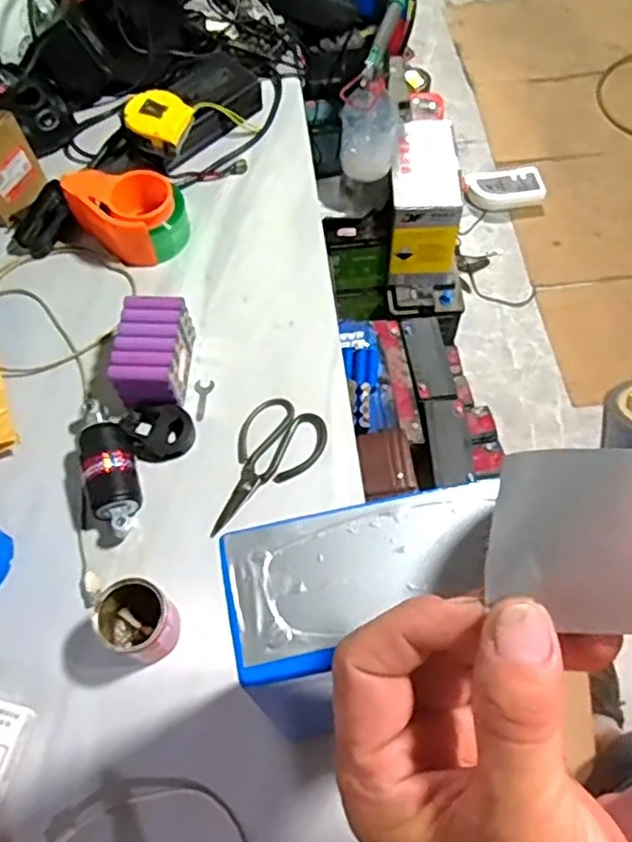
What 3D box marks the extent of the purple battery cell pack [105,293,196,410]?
[{"bbox_3d":[-0.179,-0.076,0.755,0.068,0.066,0.114,4,63,4],"label":"purple battery cell pack"}]

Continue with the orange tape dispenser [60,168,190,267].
[{"bbox_3d":[-0.233,-0.270,0.850,0.135,0.067,0.106,29,67,16],"label":"orange tape dispenser"}]

